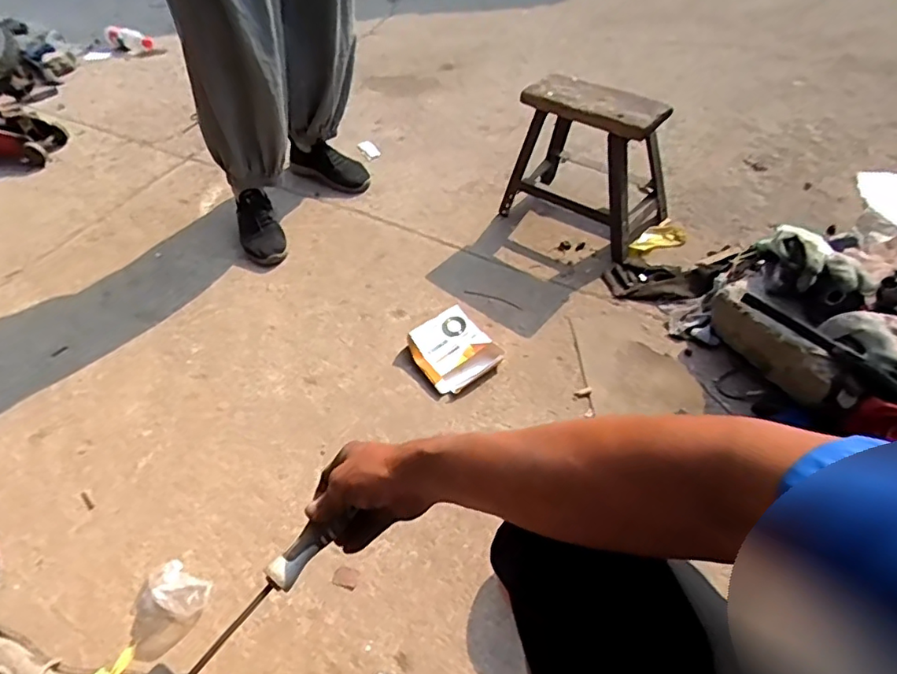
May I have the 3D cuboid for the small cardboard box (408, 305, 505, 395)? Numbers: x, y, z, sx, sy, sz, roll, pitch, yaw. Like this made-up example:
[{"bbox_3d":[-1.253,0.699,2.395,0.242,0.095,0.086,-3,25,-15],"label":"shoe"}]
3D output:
[{"bbox_3d":[0.008,0.024,1.016,0.132,0.032,0.144,-29,50,-19],"label":"small cardboard box"}]

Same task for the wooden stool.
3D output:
[{"bbox_3d":[0.288,-0.356,1.172,0.302,0.311,0.183,33,59,27],"label":"wooden stool"}]

